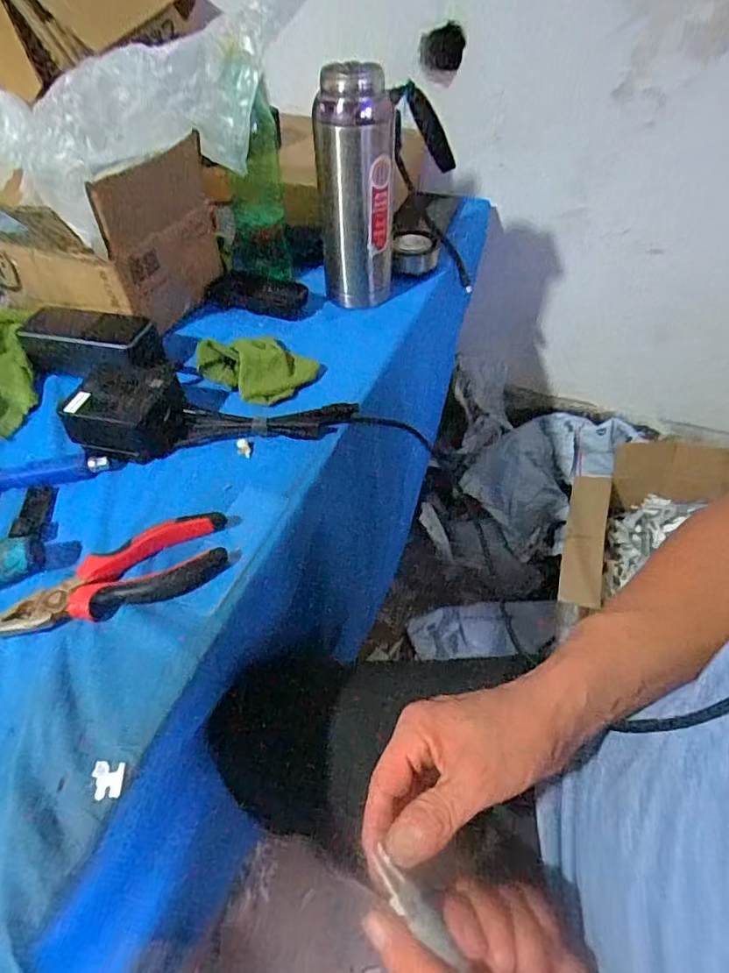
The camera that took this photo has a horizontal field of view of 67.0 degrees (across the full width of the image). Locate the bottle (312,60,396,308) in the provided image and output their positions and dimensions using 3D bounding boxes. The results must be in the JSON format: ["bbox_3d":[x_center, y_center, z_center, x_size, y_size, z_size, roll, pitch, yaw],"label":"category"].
[{"bbox_3d":[-0.009,-0.302,0.574,0.079,0.212,0.060,-1,48,1],"label":"bottle"}]

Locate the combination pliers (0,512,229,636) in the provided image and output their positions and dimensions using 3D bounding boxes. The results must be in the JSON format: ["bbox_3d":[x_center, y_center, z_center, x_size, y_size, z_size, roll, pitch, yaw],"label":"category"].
[{"bbox_3d":[-0.174,0.066,0.388,0.159,0.019,0.049,-22,51,-18],"label":"combination pliers"}]

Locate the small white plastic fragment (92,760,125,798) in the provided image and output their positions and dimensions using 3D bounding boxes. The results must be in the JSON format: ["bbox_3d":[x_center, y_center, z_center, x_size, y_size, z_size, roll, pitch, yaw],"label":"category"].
[{"bbox_3d":[-0.143,0.163,0.307,0.017,0.004,0.019,-3,48,-1],"label":"small white plastic fragment"}]

